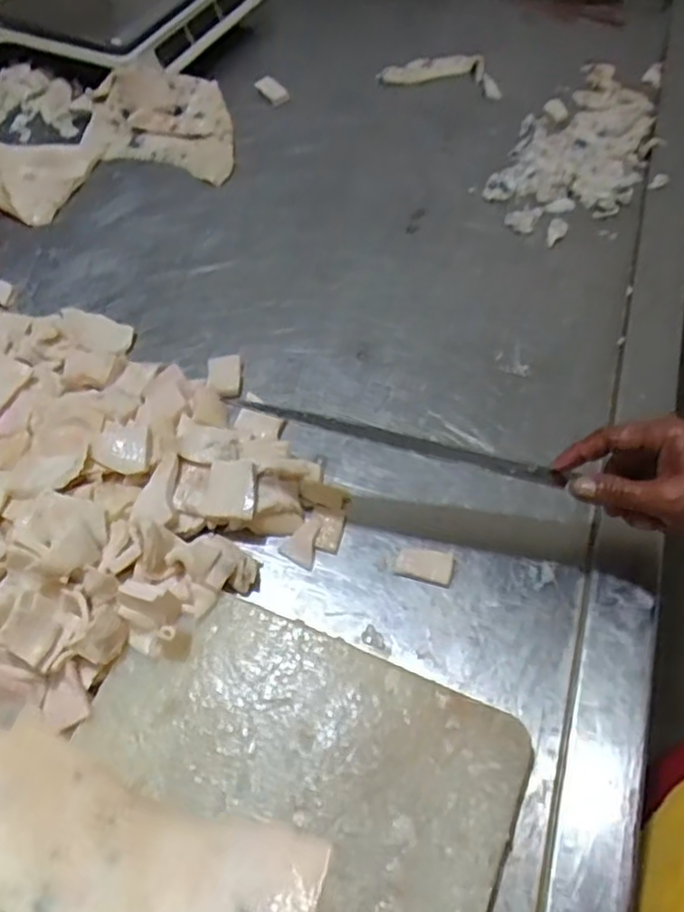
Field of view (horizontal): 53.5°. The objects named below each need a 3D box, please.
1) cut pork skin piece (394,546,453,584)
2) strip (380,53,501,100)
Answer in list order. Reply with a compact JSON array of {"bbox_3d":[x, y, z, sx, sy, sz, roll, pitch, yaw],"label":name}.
[{"bbox_3d":[0.069,0.089,0.561,0.044,0.010,0.028,11,59,10],"label":"cut pork skin piece"},{"bbox_3d":[0.138,-0.527,0.930,0.168,0.020,0.071,12,59,10],"label":"strip"}]

